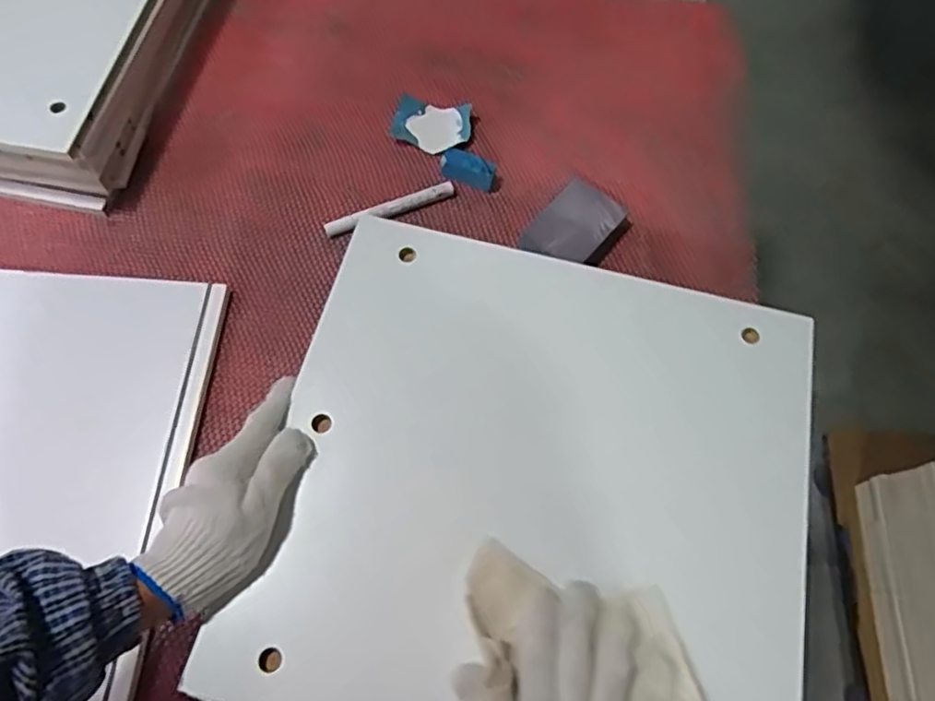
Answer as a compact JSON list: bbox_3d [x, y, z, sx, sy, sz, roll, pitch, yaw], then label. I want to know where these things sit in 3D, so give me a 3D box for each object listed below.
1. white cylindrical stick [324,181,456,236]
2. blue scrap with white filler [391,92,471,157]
[{"bbox_3d":[-0.084,-0.154,0.688,0.143,0.009,0.012,-20,69,-11],"label":"white cylindrical stick"},{"bbox_3d":[-0.044,-0.267,0.757,0.091,0.029,0.059,12,67,3],"label":"blue scrap with white filler"}]

